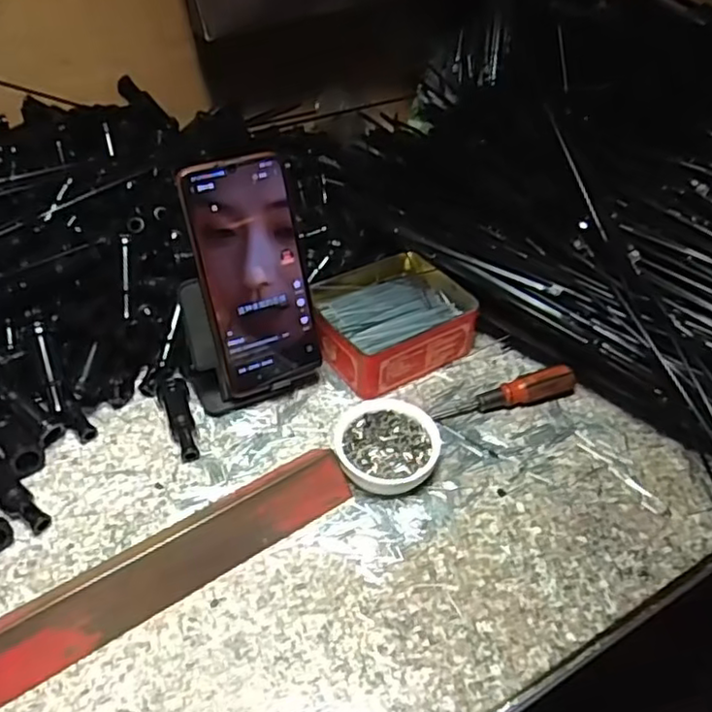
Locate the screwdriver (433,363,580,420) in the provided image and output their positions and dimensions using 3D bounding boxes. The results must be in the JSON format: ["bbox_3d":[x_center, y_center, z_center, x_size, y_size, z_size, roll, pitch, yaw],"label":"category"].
[{"bbox_3d":[0.119,0.030,0.508,0.116,0.024,0.019,-14,45,-16],"label":"screwdriver"}]

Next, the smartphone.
[{"bbox_3d":[-0.072,-0.056,0.473,0.076,0.163,0.007,-17,22,-19],"label":"smartphone"}]

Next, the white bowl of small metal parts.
[{"bbox_3d":[0.022,0.065,0.466,0.072,0.026,0.065,4,43,2],"label":"white bowl of small metal parts"}]

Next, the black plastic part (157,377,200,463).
[{"bbox_3d":[-0.128,0.045,0.485,0.021,0.017,0.073,-17,46,-19],"label":"black plastic part"}]

